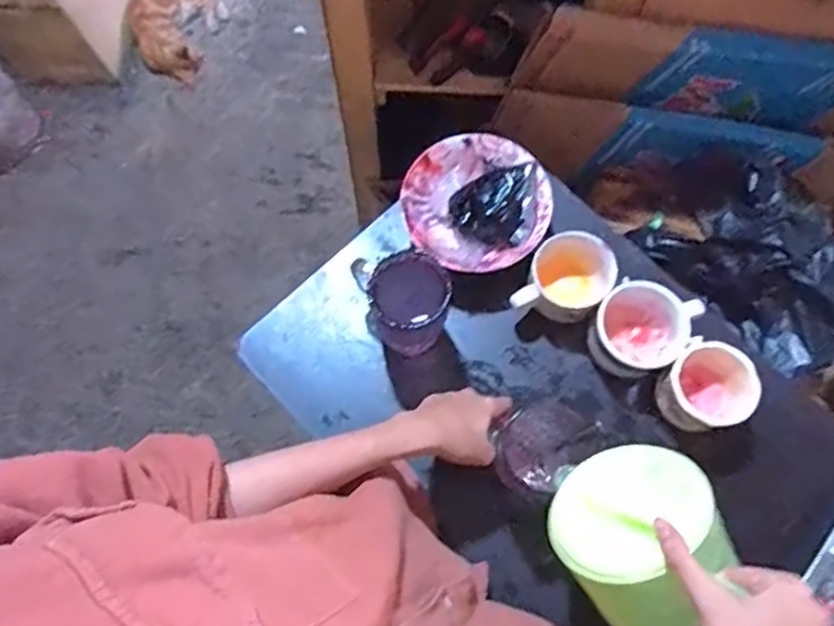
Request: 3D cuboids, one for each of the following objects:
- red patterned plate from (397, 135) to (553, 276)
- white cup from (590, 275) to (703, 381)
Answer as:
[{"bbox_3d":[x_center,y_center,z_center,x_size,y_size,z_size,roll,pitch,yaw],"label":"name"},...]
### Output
[{"bbox_3d":[0.063,-0.113,0.697,0.151,0.042,0.151,-1,73,2],"label":"red patterned plate"},{"bbox_3d":[0.221,0.020,0.657,0.084,0.070,0.089,-1,73,2],"label":"white cup"}]

